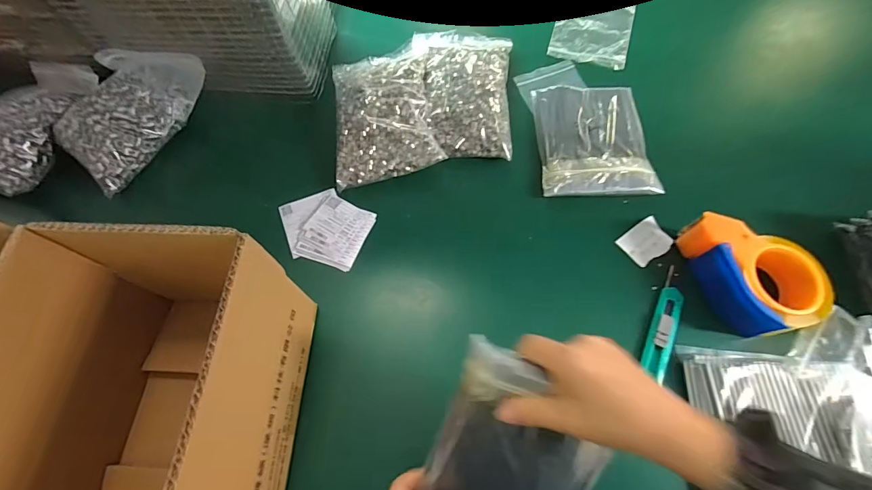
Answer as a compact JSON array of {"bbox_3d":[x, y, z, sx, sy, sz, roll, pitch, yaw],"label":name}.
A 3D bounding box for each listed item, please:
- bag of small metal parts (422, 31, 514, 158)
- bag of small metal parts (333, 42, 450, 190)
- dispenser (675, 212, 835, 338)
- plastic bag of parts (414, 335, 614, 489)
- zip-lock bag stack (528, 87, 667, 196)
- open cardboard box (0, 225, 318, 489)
[{"bbox_3d":[0.046,-0.228,0.562,0.122,0.039,0.216,4,66,1],"label":"bag of small metal parts"},{"bbox_3d":[-0.075,-0.191,0.545,0.135,0.050,0.213,-8,66,-4],"label":"bag of small metal parts"},{"bbox_3d":[0.354,0.030,0.429,0.110,0.061,0.132,-7,66,-4],"label":"dispenser"},{"bbox_3d":[0.067,0.175,0.311,0.133,0.027,0.178,16,106,-3],"label":"plastic bag of parts"},{"bbox_3d":[0.217,-0.151,0.538,0.149,0.023,0.185,-1,66,-1],"label":"zip-lock bag stack"},{"bbox_3d":[-0.229,0.132,0.317,0.179,0.178,0.277,3,66,0],"label":"open cardboard box"}]

